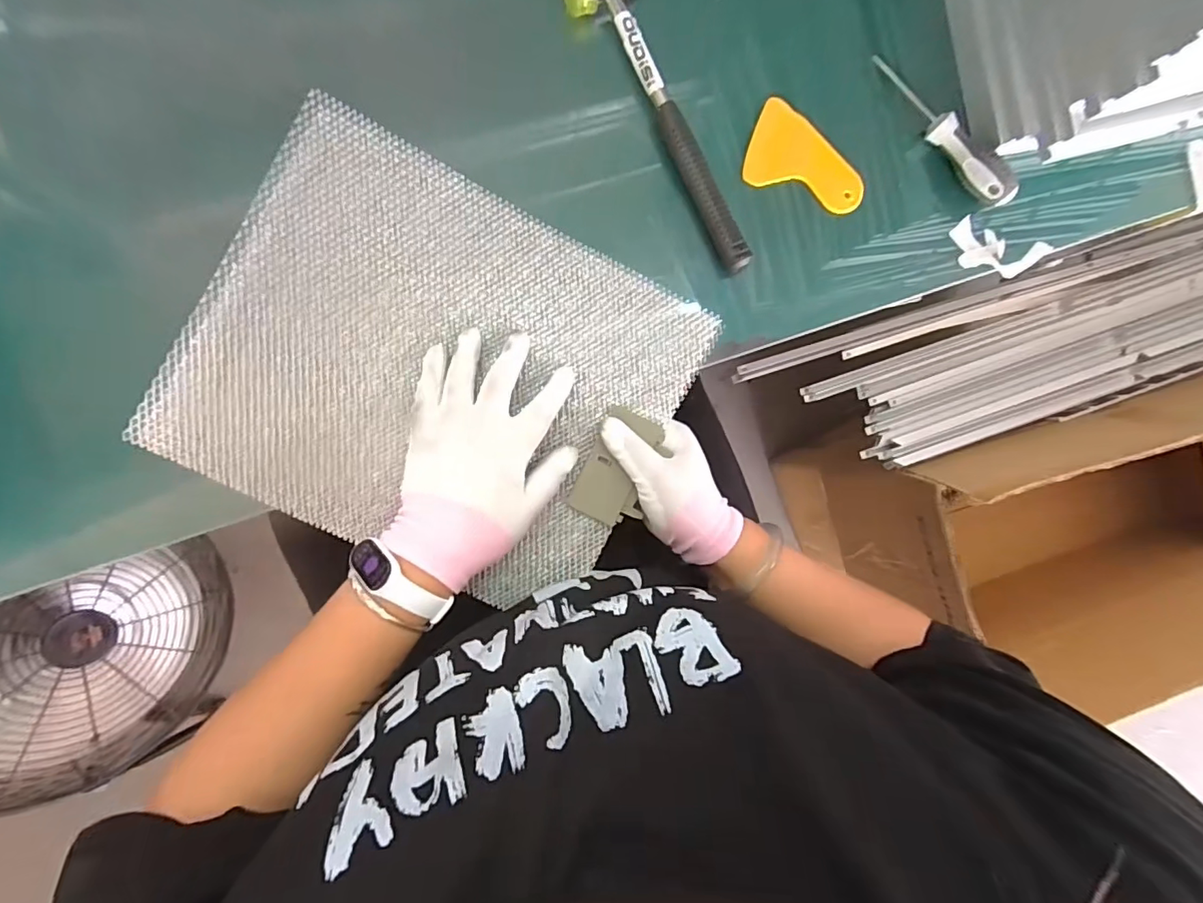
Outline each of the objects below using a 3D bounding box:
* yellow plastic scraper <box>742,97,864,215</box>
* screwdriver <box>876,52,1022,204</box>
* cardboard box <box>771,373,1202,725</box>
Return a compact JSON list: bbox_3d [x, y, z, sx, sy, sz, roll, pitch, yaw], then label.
[{"bbox_3d":[0.169,-0.236,0.432,0.098,0.008,0.067,19,88,-6],"label":"yellow plastic scraper"},{"bbox_3d":[0.279,-0.261,0.428,0.023,0.021,0.154,-45,95,-4],"label":"screwdriver"},{"bbox_3d":[0.635,0.092,0.709,0.598,0.342,0.293,-16,92,-6],"label":"cardboard box"}]

